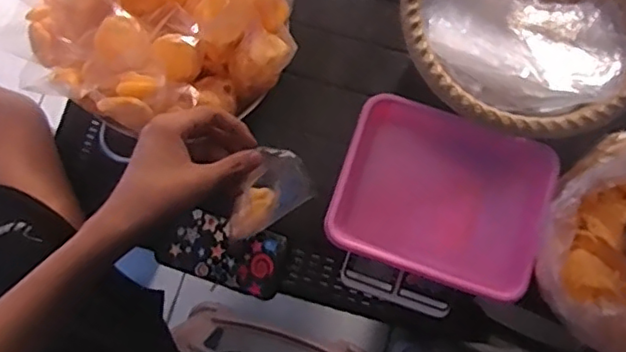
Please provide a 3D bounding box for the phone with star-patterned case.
[{"bbox_3d":[-0.104,0.090,0.726,0.142,0.014,0.075,19,80,5],"label":"phone with star-patterned case"}]

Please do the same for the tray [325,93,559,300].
[{"bbox_3d":[0.144,0.020,0.687,0.223,0.036,0.182,18,80,5],"label":"tray"}]

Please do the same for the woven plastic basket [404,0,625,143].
[{"bbox_3d":[0.233,-0.163,0.696,0.256,0.121,0.258,0,79,1],"label":"woven plastic basket"}]

